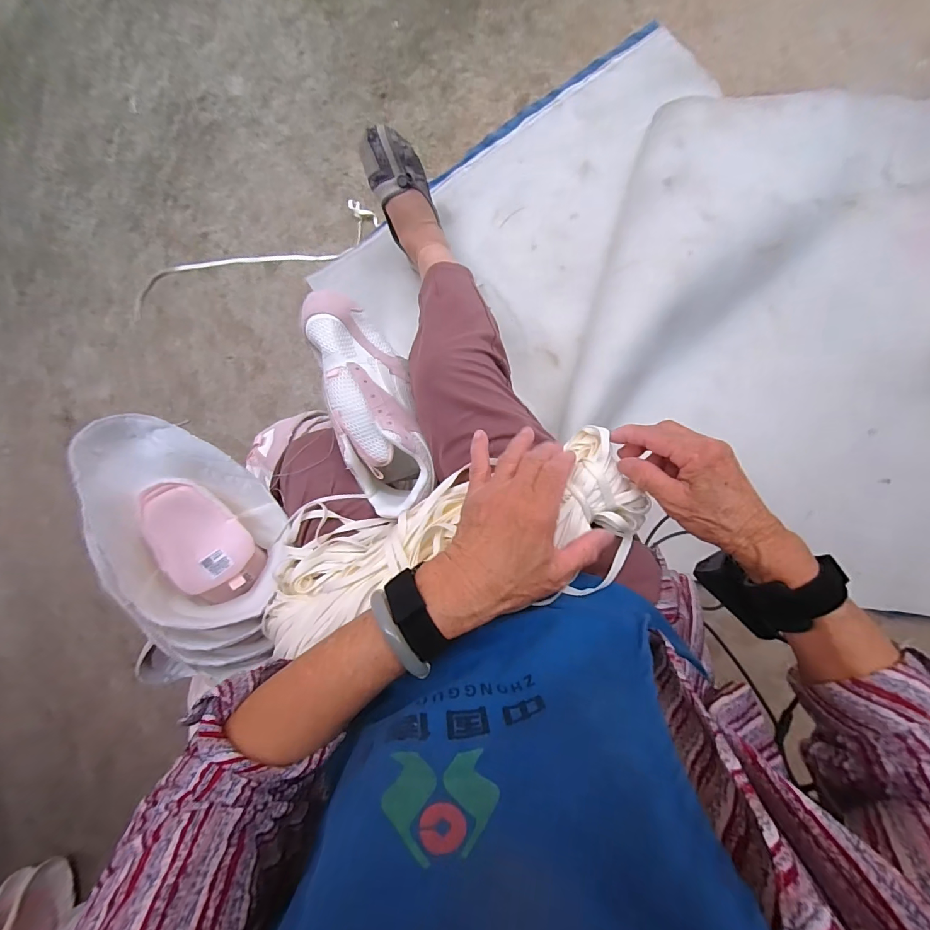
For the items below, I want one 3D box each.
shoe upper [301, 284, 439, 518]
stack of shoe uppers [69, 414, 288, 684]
[{"bbox_3d":[-0.099,-0.065,0.440,0.090,0.068,0.243,-13,92,10],"label":"shoe upper"},{"bbox_3d":[-0.286,0.094,0.438,0.170,0.100,0.302,-18,100,-28],"label":"stack of shoe uppers"}]

